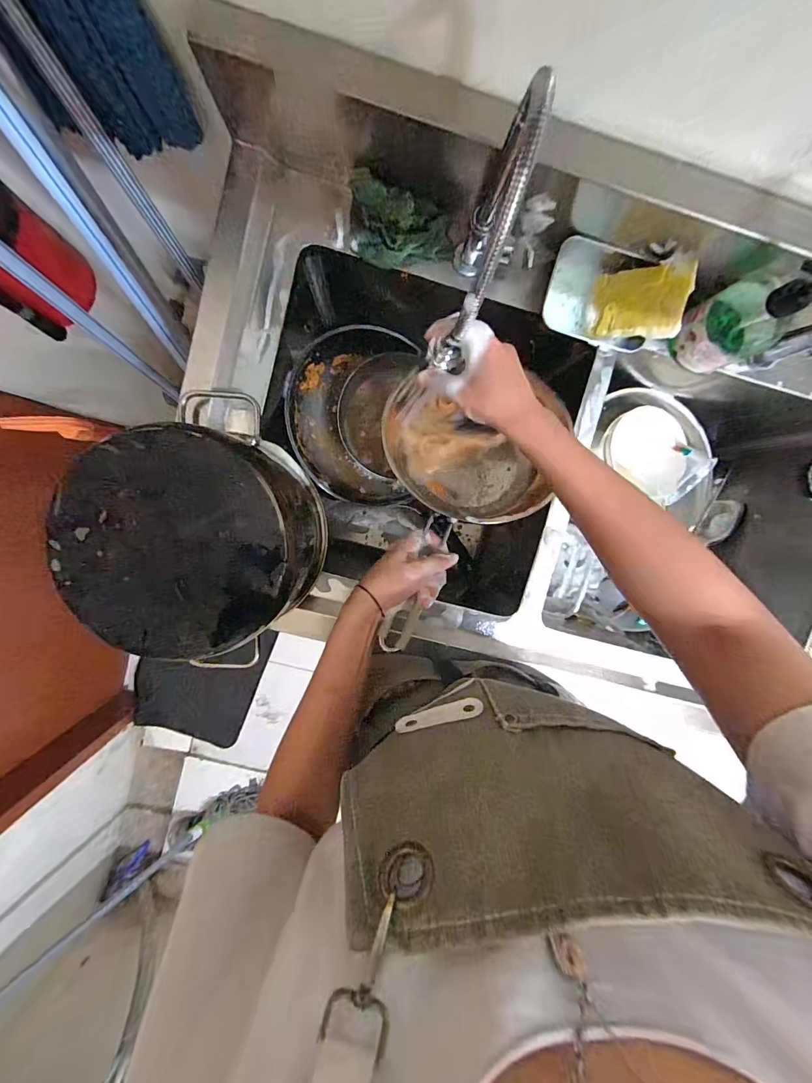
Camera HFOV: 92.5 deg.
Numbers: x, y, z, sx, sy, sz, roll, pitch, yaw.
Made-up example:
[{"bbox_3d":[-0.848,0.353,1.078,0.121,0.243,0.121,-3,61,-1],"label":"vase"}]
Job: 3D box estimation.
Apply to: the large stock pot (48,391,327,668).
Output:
[{"bbox_3d":[-0.211,-0.003,0.434,0.226,0.147,0.227,0,96,-3],"label":"large stock pot"}]

